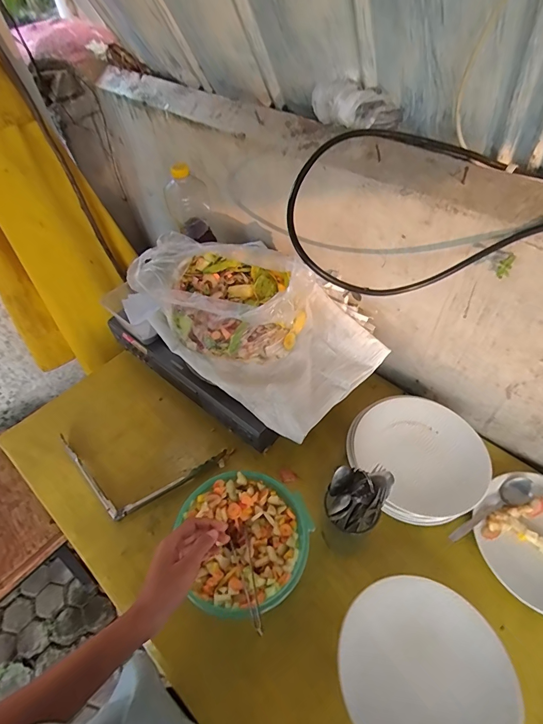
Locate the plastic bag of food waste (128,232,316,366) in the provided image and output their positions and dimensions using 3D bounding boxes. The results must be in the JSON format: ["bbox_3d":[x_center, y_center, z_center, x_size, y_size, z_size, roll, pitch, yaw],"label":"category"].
[{"bbox_3d":[-0.078,-0.103,0.650,0.280,0.137,0.163,10,54,12],"label":"plastic bag of food waste"}]

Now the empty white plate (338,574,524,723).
[{"bbox_3d":[0.182,0.363,0.456,0.191,0.017,0.189,-3,53,3],"label":"empty white plate"}]

